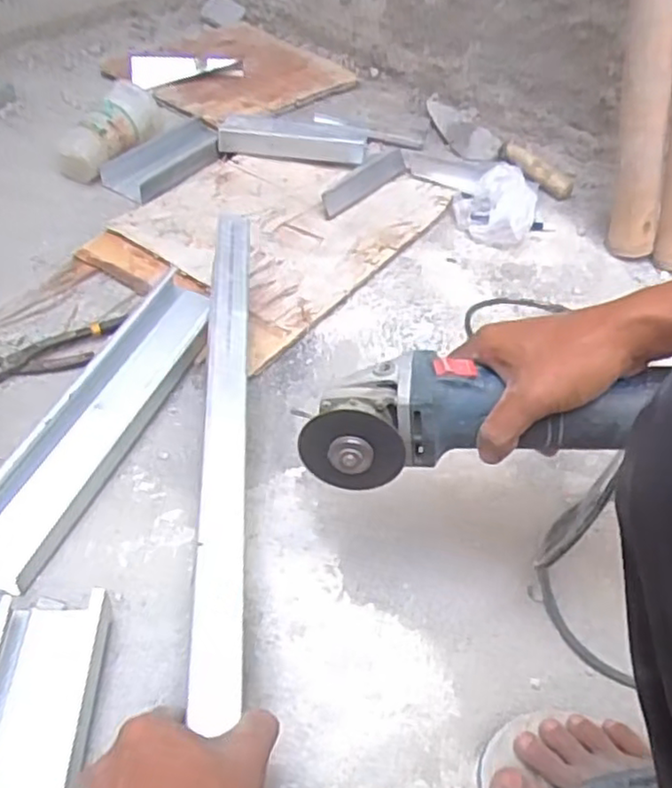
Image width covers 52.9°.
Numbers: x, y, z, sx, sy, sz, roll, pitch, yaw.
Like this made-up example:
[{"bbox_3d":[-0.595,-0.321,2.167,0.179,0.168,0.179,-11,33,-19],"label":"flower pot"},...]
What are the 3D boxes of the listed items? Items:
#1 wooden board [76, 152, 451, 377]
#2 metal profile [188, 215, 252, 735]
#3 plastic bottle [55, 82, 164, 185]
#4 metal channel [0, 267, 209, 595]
[{"bbox_3d":[-0.074,-0.233,0.905,0.329,0.023,0.429,34,53,22],"label":"wooden board"},{"bbox_3d":[-0.083,0.117,0.477,0.036,0.027,0.730,0,52,-6],"label":"metal profile"},{"bbox_3d":[-0.318,-0.377,0.969,0.075,0.070,0.178,18,49,9],"label":"plastic bottle"},{"bbox_3d":[-0.222,0.012,0.660,0.095,0.035,0.373,19,49,10],"label":"metal channel"}]

